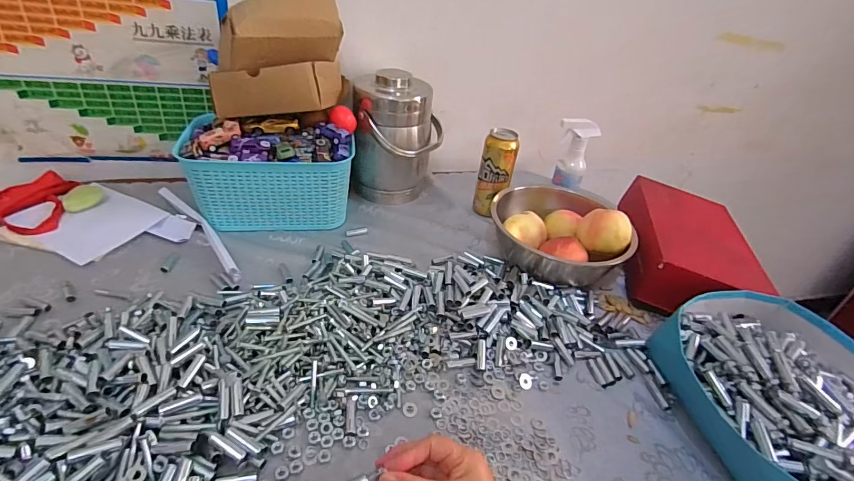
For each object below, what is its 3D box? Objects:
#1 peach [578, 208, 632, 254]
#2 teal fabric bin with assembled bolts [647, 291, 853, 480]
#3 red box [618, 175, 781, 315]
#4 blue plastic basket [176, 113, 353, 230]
[{"bbox_3d":[0.291,-0.020,0.687,0.071,0.059,0.071,13,36,7],"label":"peach"},{"bbox_3d":[0.427,0.193,0.492,0.255,0.109,0.283,-5,37,-16],"label":"teal fabric bin with assembled bolts"},{"bbox_3d":[0.452,0.012,0.725,0.187,0.084,0.331,14,36,9],"label":"red box"},{"bbox_3d":[-0.275,-0.114,0.755,0.275,0.136,0.156,-3,37,-14],"label":"blue plastic basket"}]

